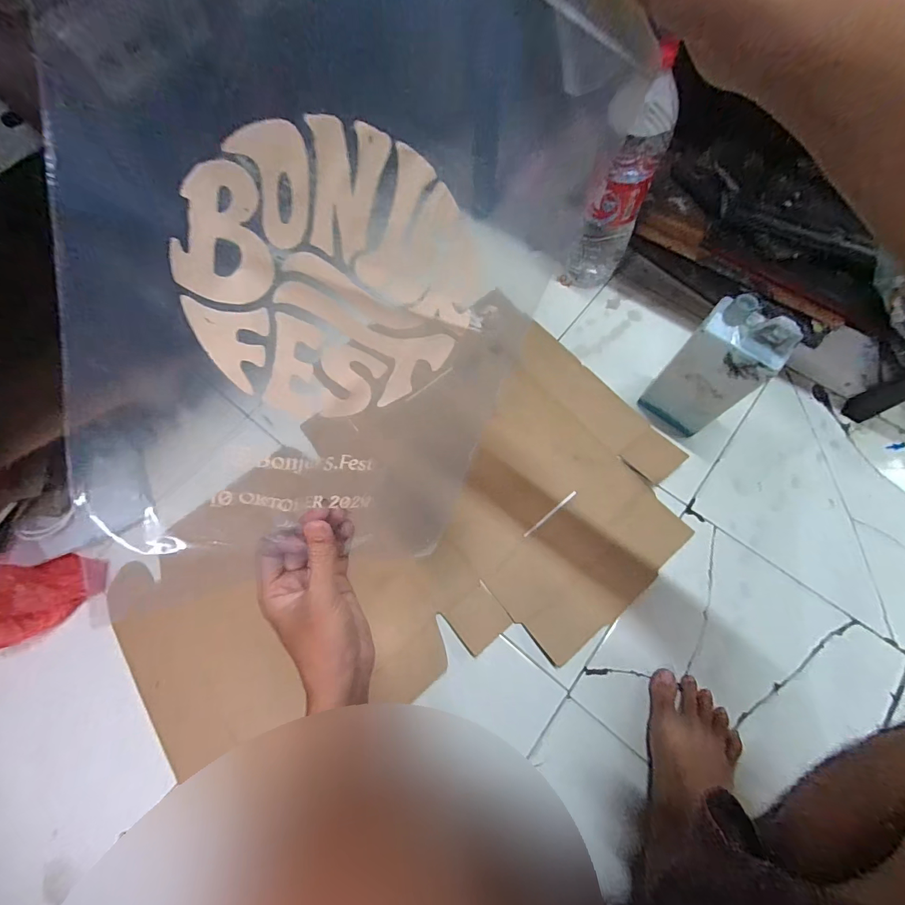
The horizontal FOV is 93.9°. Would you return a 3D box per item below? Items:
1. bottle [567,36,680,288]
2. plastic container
[{"bbox_3d":[0.232,-0.358,0.592,0.080,0.319,0.061,21,72,9],"label":"bottle"},{"bbox_3d":[0.324,-0.094,0.540,0.053,0.221,0.091,-40,73,-14],"label":"plastic container"}]

